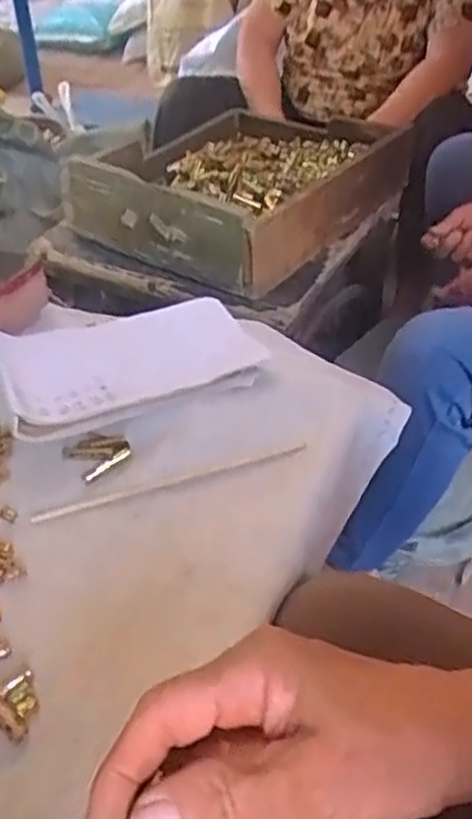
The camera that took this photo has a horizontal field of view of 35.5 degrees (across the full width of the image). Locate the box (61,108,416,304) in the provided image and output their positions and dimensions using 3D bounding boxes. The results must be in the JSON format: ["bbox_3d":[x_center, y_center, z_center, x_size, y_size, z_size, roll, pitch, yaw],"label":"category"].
[{"bbox_3d":[0.022,-0.345,1.108,0.367,0.119,0.436,24,46,27],"label":"box"}]

